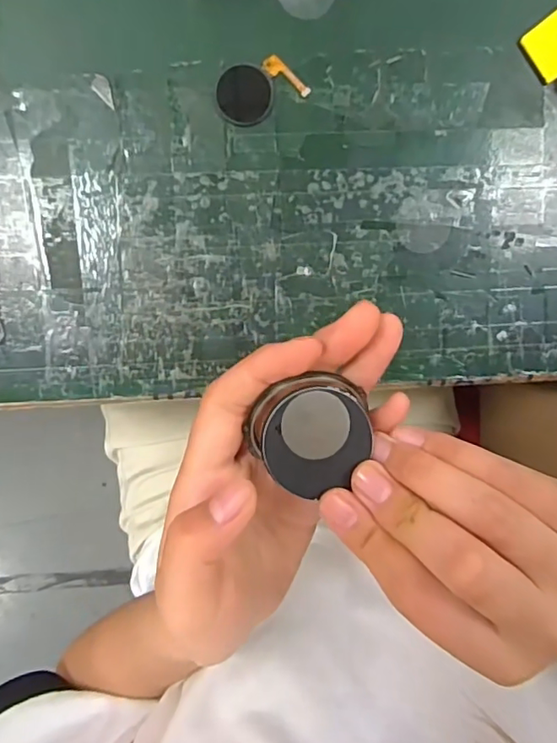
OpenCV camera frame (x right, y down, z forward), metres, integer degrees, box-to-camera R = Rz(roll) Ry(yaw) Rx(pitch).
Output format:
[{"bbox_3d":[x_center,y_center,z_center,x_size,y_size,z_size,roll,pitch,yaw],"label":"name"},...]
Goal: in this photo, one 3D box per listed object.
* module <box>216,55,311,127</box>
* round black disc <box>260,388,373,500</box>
[{"bbox_3d":[-0.015,-0.203,0.389,0.060,0.004,0.041,-30,96,0],"label":"module"},{"bbox_3d":[0.013,0.025,0.195,0.037,0.004,0.037,0,95,-4],"label":"round black disc"}]

